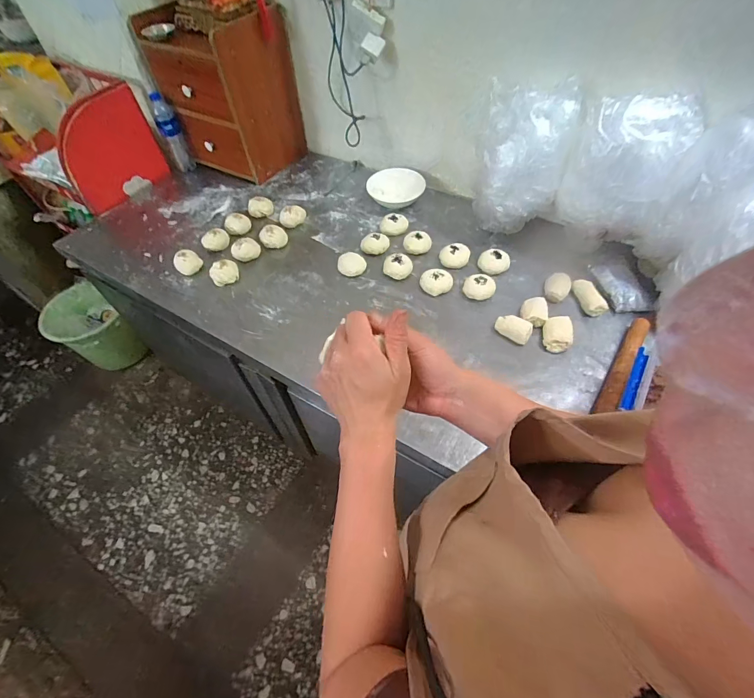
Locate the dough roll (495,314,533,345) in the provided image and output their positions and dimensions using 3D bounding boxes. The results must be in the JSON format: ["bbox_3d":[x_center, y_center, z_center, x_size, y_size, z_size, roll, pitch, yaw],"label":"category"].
[{"bbox_3d":[0.297,-0.043,0.827,0.077,0.037,0.044,26,56,20],"label":"dough roll"}]

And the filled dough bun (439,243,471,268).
[{"bbox_3d":[0.200,-0.240,0.976,0.077,0.039,0.064,11,52,9],"label":"filled dough bun"}]

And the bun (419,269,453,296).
[{"bbox_3d":[0.144,-0.164,0.918,0.077,0.035,0.063,7,52,6],"label":"bun"}]

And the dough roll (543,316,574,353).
[{"bbox_3d":[0.383,-0.033,0.807,0.054,0.035,0.082,10,52,8],"label":"dough roll"}]

